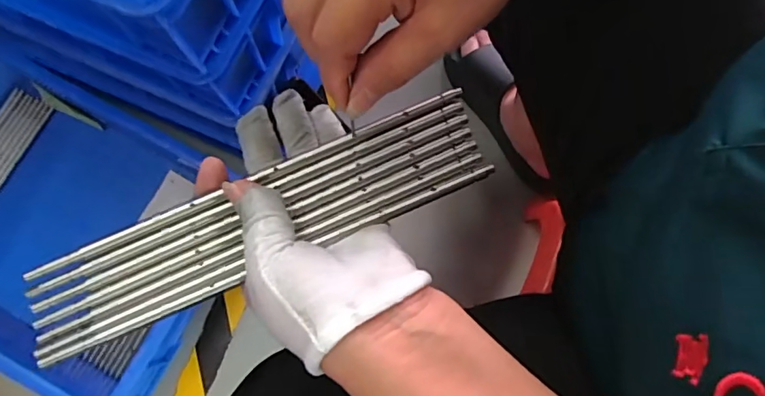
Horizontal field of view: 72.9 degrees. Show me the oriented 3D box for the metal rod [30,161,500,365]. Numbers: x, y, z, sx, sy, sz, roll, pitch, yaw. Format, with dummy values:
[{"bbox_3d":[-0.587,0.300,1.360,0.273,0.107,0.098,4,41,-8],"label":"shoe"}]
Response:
[{"bbox_3d":[-0.053,0.031,0.274,0.250,0.007,0.009,-22,79,-9],"label":"metal rod"}]

